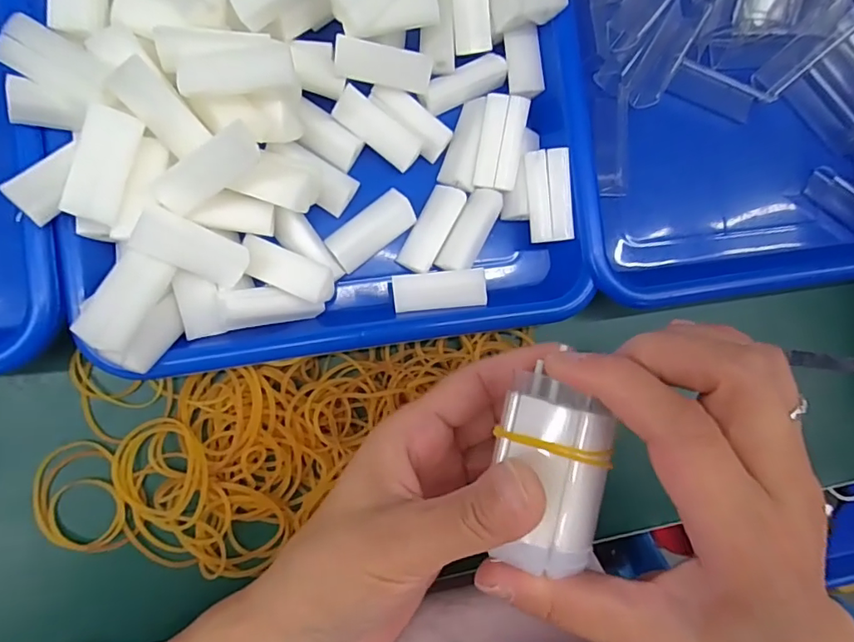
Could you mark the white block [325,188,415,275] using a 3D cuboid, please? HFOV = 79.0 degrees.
[{"bbox_3d":[-0.027,-0.045,0.258,0.045,0.008,0.019,-39,92,-7],"label":"white block"}]

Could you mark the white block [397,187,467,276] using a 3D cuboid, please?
[{"bbox_3d":[0.002,-0.047,0.263,0.017,0.006,0.046,28,84,-5],"label":"white block"}]

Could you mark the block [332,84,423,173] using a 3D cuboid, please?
[{"bbox_3d":[-0.024,-0.094,0.256,0.045,0.011,0.018,38,84,-4],"label":"block"}]

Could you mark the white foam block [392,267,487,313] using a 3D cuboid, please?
[{"bbox_3d":[0.006,-0.015,0.257,0.044,0.014,0.018,-5,88,-7],"label":"white foam block"}]

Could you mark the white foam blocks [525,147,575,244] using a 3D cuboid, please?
[{"bbox_3d":[0.062,-0.063,0.262,0.022,0.013,0.044,-7,94,11],"label":"white foam blocks"}]

